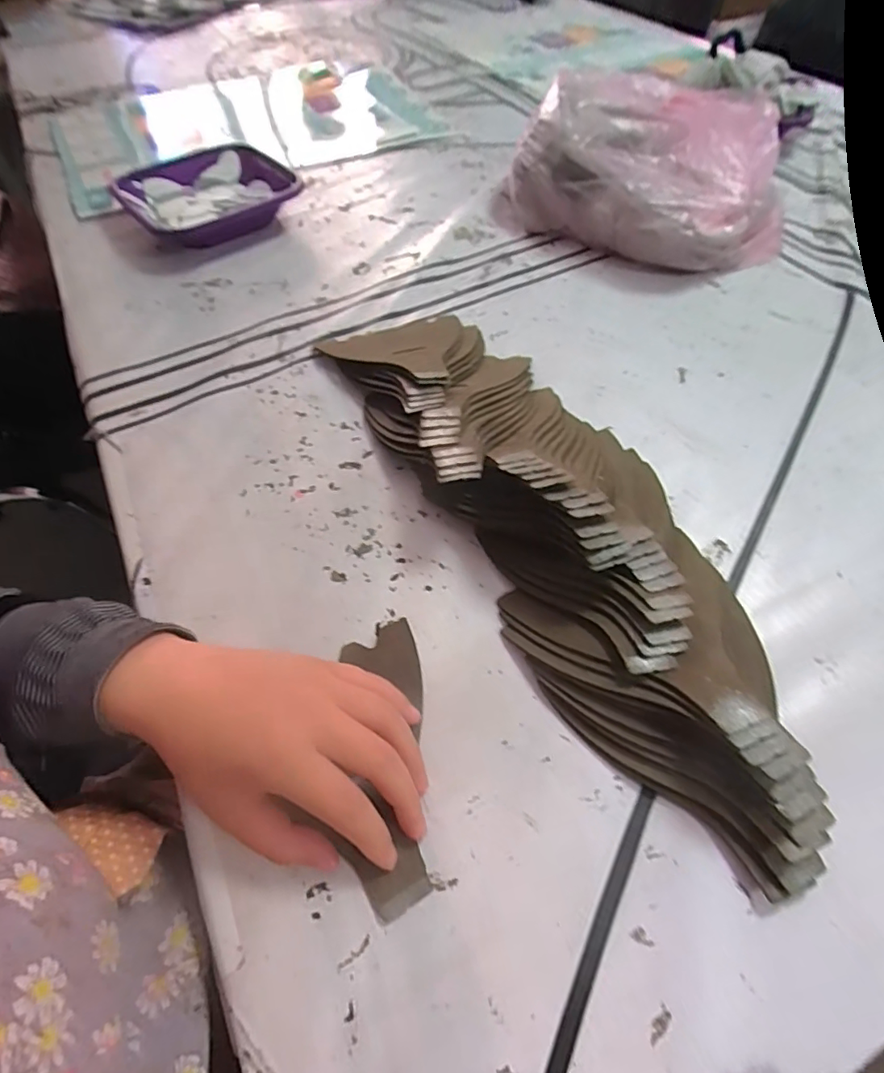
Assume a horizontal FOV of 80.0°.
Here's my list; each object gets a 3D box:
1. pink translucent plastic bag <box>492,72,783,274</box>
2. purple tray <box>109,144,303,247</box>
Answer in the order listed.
[{"bbox_3d":[0.247,-0.423,0.598,0.295,0.099,0.259,32,62,21],"label":"pink translucent plastic bag"},{"bbox_3d":[-0.274,-0.397,0.619,0.170,0.049,0.191,-35,62,-21],"label":"purple tray"}]

